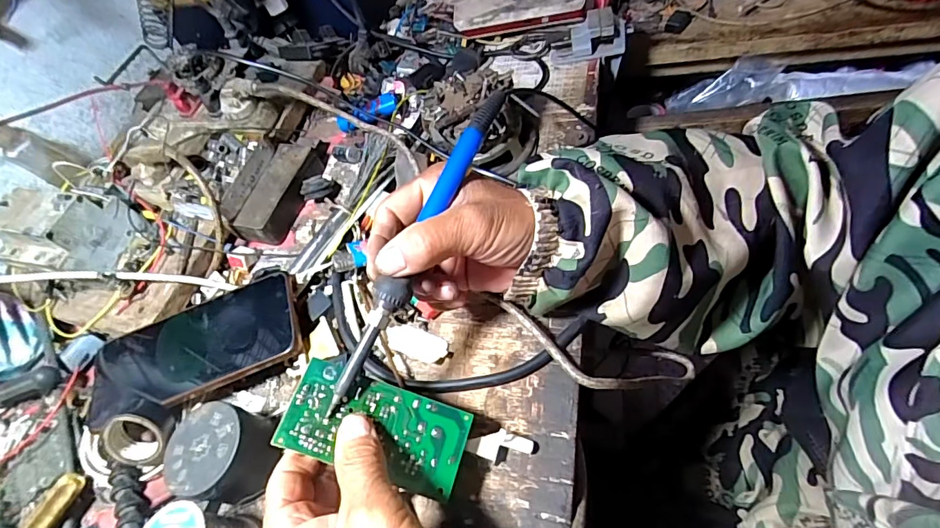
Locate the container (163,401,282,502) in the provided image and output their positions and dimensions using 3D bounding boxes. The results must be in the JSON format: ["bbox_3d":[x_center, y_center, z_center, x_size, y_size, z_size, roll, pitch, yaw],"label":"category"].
[{"bbox_3d":[-0.166,0.129,0.325,0.060,0.046,0.060,-9,59,16],"label":"container"}]

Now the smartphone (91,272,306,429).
[{"bbox_3d":[-0.209,0.060,0.359,0.160,0.011,0.075,-19,59,-2],"label":"smartphone"}]

